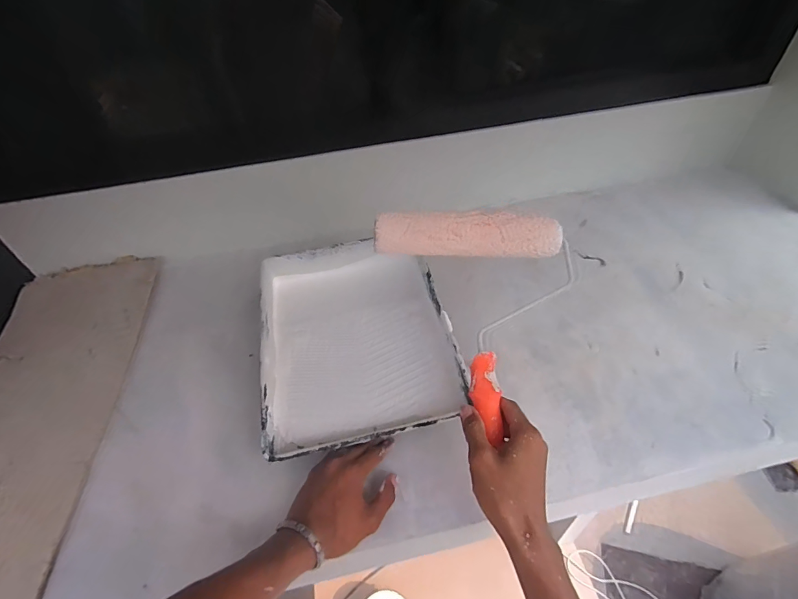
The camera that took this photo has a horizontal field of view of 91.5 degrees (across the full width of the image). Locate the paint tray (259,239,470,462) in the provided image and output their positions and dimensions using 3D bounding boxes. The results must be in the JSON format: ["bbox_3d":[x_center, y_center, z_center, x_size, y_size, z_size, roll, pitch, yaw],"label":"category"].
[{"bbox_3d":[-0.070,0.051,0.608,0.276,0.053,0.355,-12,48,-7],"label":"paint tray"}]

